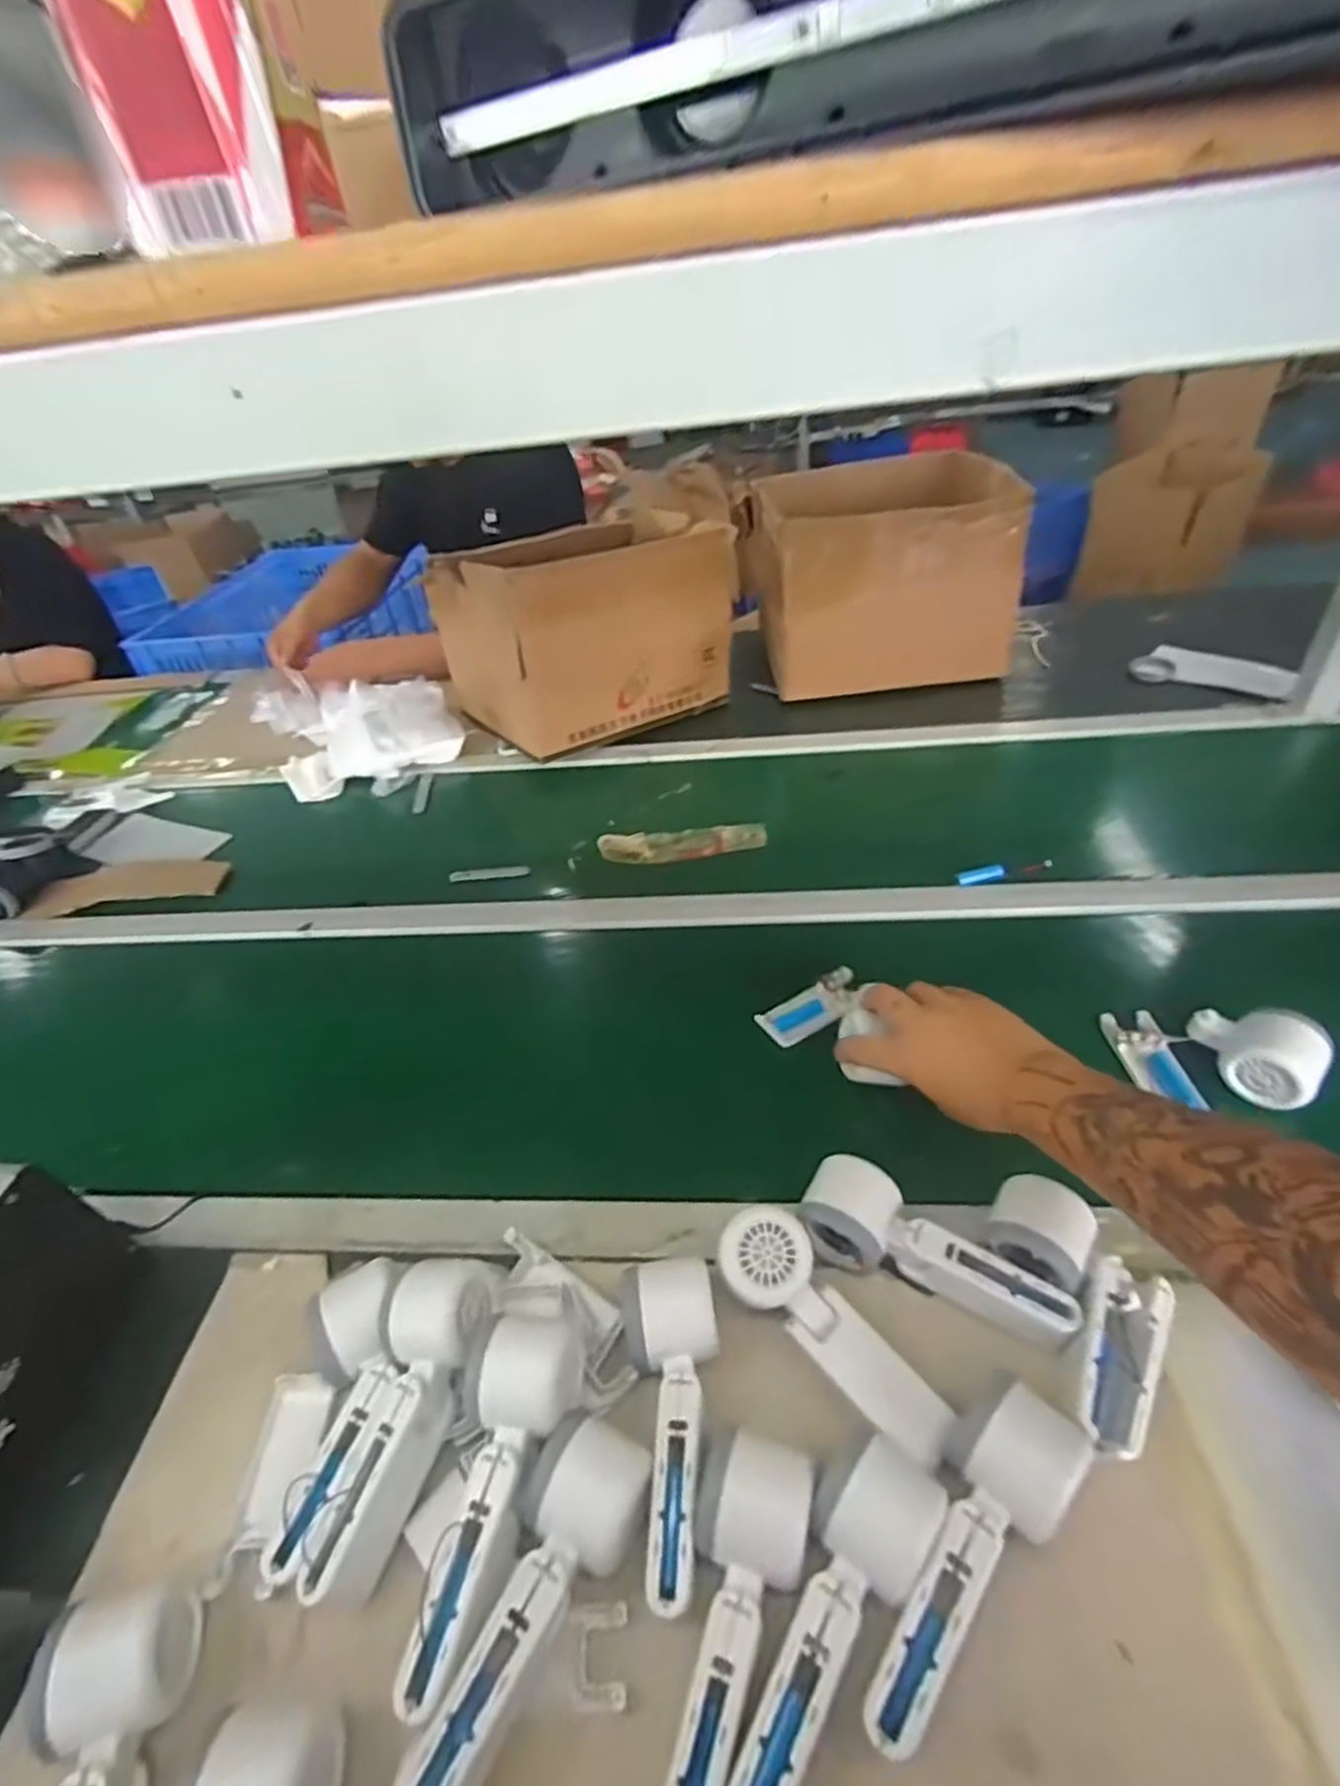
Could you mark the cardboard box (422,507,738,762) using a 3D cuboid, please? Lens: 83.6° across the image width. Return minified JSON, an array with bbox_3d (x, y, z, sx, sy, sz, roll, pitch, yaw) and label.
[{"bbox_3d":[-0.121,-0.382,1.102,0.347,0.263,0.253,-28,44,-23],"label":"cardboard box"}]

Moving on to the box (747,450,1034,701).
[{"bbox_3d":[0.310,-0.474,1.104,0.341,0.264,0.239,-3,40,5],"label":"box"}]

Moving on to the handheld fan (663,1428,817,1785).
[{"bbox_3d":[0.032,0.353,0.352,0.057,0.045,0.159,4,41,14],"label":"handheld fan"}]

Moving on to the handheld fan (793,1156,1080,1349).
[{"bbox_3d":[0.168,0.233,0.485,0.166,0.049,0.054,17,45,27],"label":"handheld fan"}]

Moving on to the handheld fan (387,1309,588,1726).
[{"bbox_3d":[-0.090,0.313,0.402,0.063,0.068,0.173,-1,40,8],"label":"handheld fan"}]

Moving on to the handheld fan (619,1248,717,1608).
[{"bbox_3d":[0.008,0.296,0.427,0.055,0.045,0.157,-10,39,-2],"label":"handheld fan"}]

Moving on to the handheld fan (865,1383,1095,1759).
[{"bbox_3d":[0.147,0.328,0.372,0.167,0.044,0.056,-36,47,-30],"label":"handheld fan"}]

